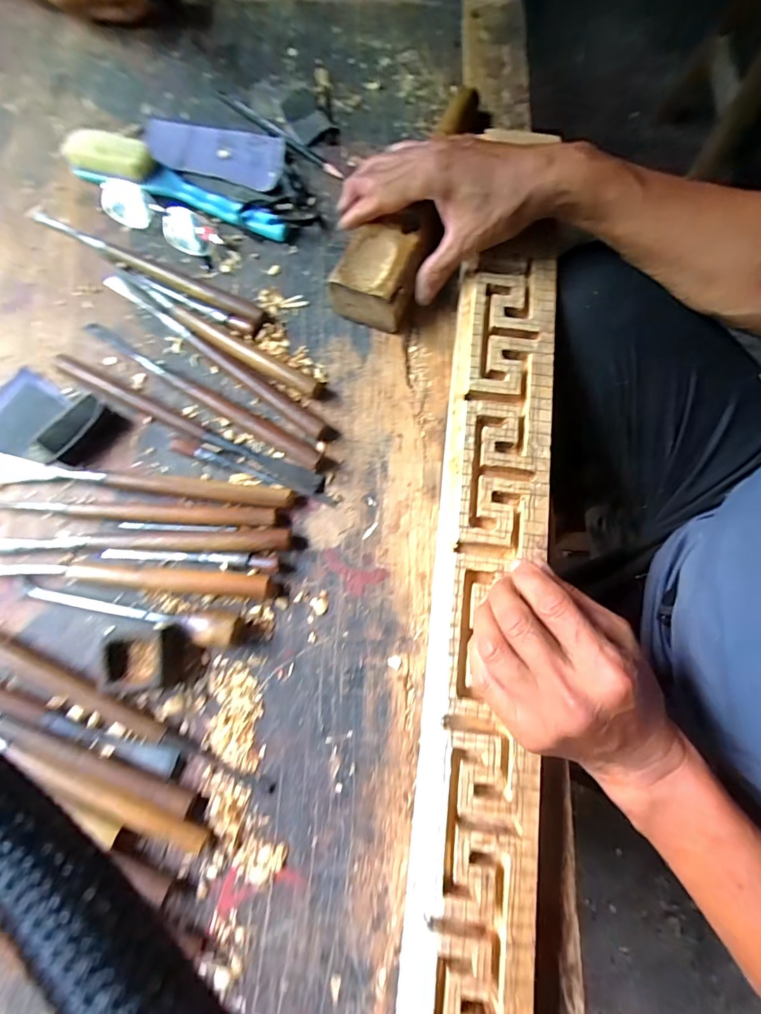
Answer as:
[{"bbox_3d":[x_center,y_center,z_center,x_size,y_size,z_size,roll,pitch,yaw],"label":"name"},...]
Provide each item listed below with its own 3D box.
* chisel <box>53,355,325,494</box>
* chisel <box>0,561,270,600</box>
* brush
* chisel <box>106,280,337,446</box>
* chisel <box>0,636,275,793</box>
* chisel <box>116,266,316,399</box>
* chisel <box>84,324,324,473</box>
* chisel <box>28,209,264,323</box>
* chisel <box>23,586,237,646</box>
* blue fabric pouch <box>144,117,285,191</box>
[{"bbox_3d":[-0.167,-0.073,0.383,0.257,0.013,0.018,25,79,5],"label":"chisel"},{"bbox_3d":[-0.202,0.055,0.354,0.224,0.014,0.019,6,78,1],"label":"chisel"},{"bbox_3d":[-0.197,-0.313,0.424,0.225,0.037,0.032,18,78,3],"label":"brush"},{"bbox_3d":[-0.151,-0.136,0.396,0.262,0.014,0.019,35,80,7],"label":"chisel"},{"bbox_3d":[-0.198,0.156,0.330,0.253,0.016,0.021,24,78,5],"label":"chisel"},{"bbox_3d":[-0.152,-0.159,0.400,0.221,0.017,0.020,31,79,6],"label":"chisel"},{"bbox_3d":[-0.160,-0.103,0.387,0.253,0.014,0.018,31,79,6],"label":"chisel"},{"bbox_3d":[-0.226,-0.230,0.417,0.261,0.014,0.019,27,79,5],"label":"chisel"},{"bbox_3d":[-0.196,0.081,0.342,0.172,0.026,0.023,10,78,2],"label":"chisel"},{"bbox_3d":[-0.173,-0.370,0.451,0.151,0.009,0.066,15,78,3],"label":"blue fabric pouch"}]

